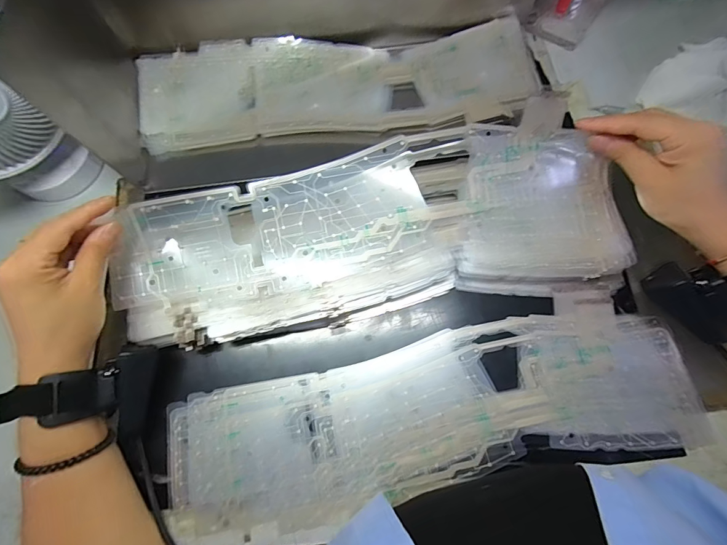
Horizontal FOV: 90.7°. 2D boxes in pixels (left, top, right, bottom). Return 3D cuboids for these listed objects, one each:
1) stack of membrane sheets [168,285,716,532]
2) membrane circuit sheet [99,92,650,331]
[{"bbox_3d":[0.056,0.122,0.319,0.453,0.011,0.130,-11,74,-1],"label":"stack of membrane sheets"},{"bbox_3d":[0.008,-0.038,0.324,0.443,0.037,0.146,-10,95,-2],"label":"membrane circuit sheet"}]

